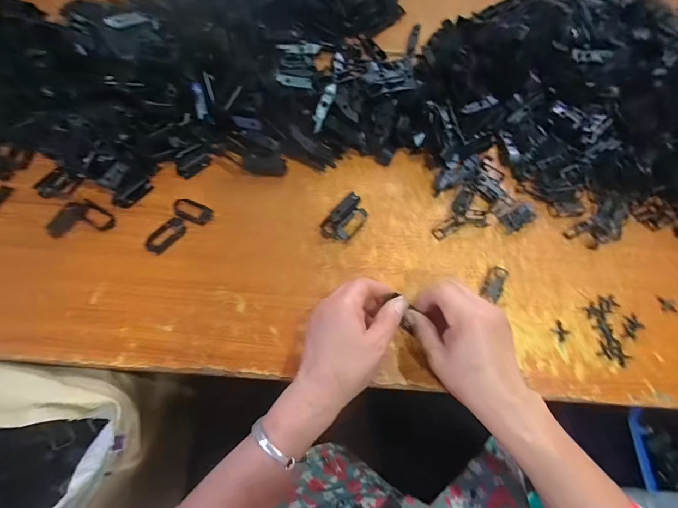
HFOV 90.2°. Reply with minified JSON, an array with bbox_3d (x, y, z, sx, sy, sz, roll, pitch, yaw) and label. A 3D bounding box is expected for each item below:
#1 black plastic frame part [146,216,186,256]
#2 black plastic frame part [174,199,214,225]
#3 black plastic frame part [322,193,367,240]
[{"bbox_3d":[-0.199,-0.022,0.390,0.025,0.007,0.049,35,71,12],"label":"black plastic frame part"},{"bbox_3d":[-0.179,-0.052,0.412,0.049,0.005,0.026,21,69,7],"label":"black plastic frame part"},{"bbox_3d":[0.008,-0.040,0.404,0.058,0.022,0.035,-40,74,-16],"label":"black plastic frame part"}]

